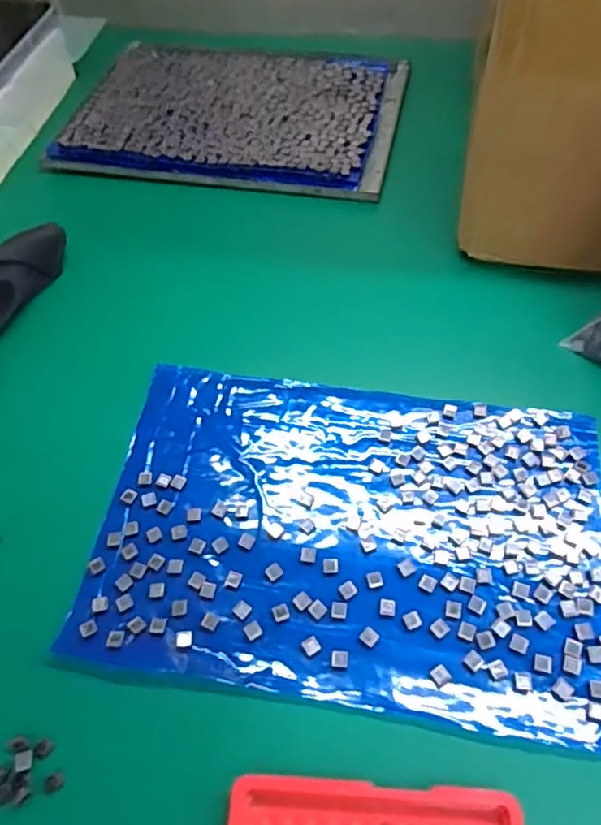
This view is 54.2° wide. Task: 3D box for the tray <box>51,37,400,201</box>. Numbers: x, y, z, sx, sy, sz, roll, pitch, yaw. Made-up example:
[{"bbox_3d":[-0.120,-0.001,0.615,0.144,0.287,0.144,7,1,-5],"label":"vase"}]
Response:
[{"bbox_3d":[-0.050,-0.231,0.455,0.245,0.015,0.173,6,58,7],"label":"tray"}]

